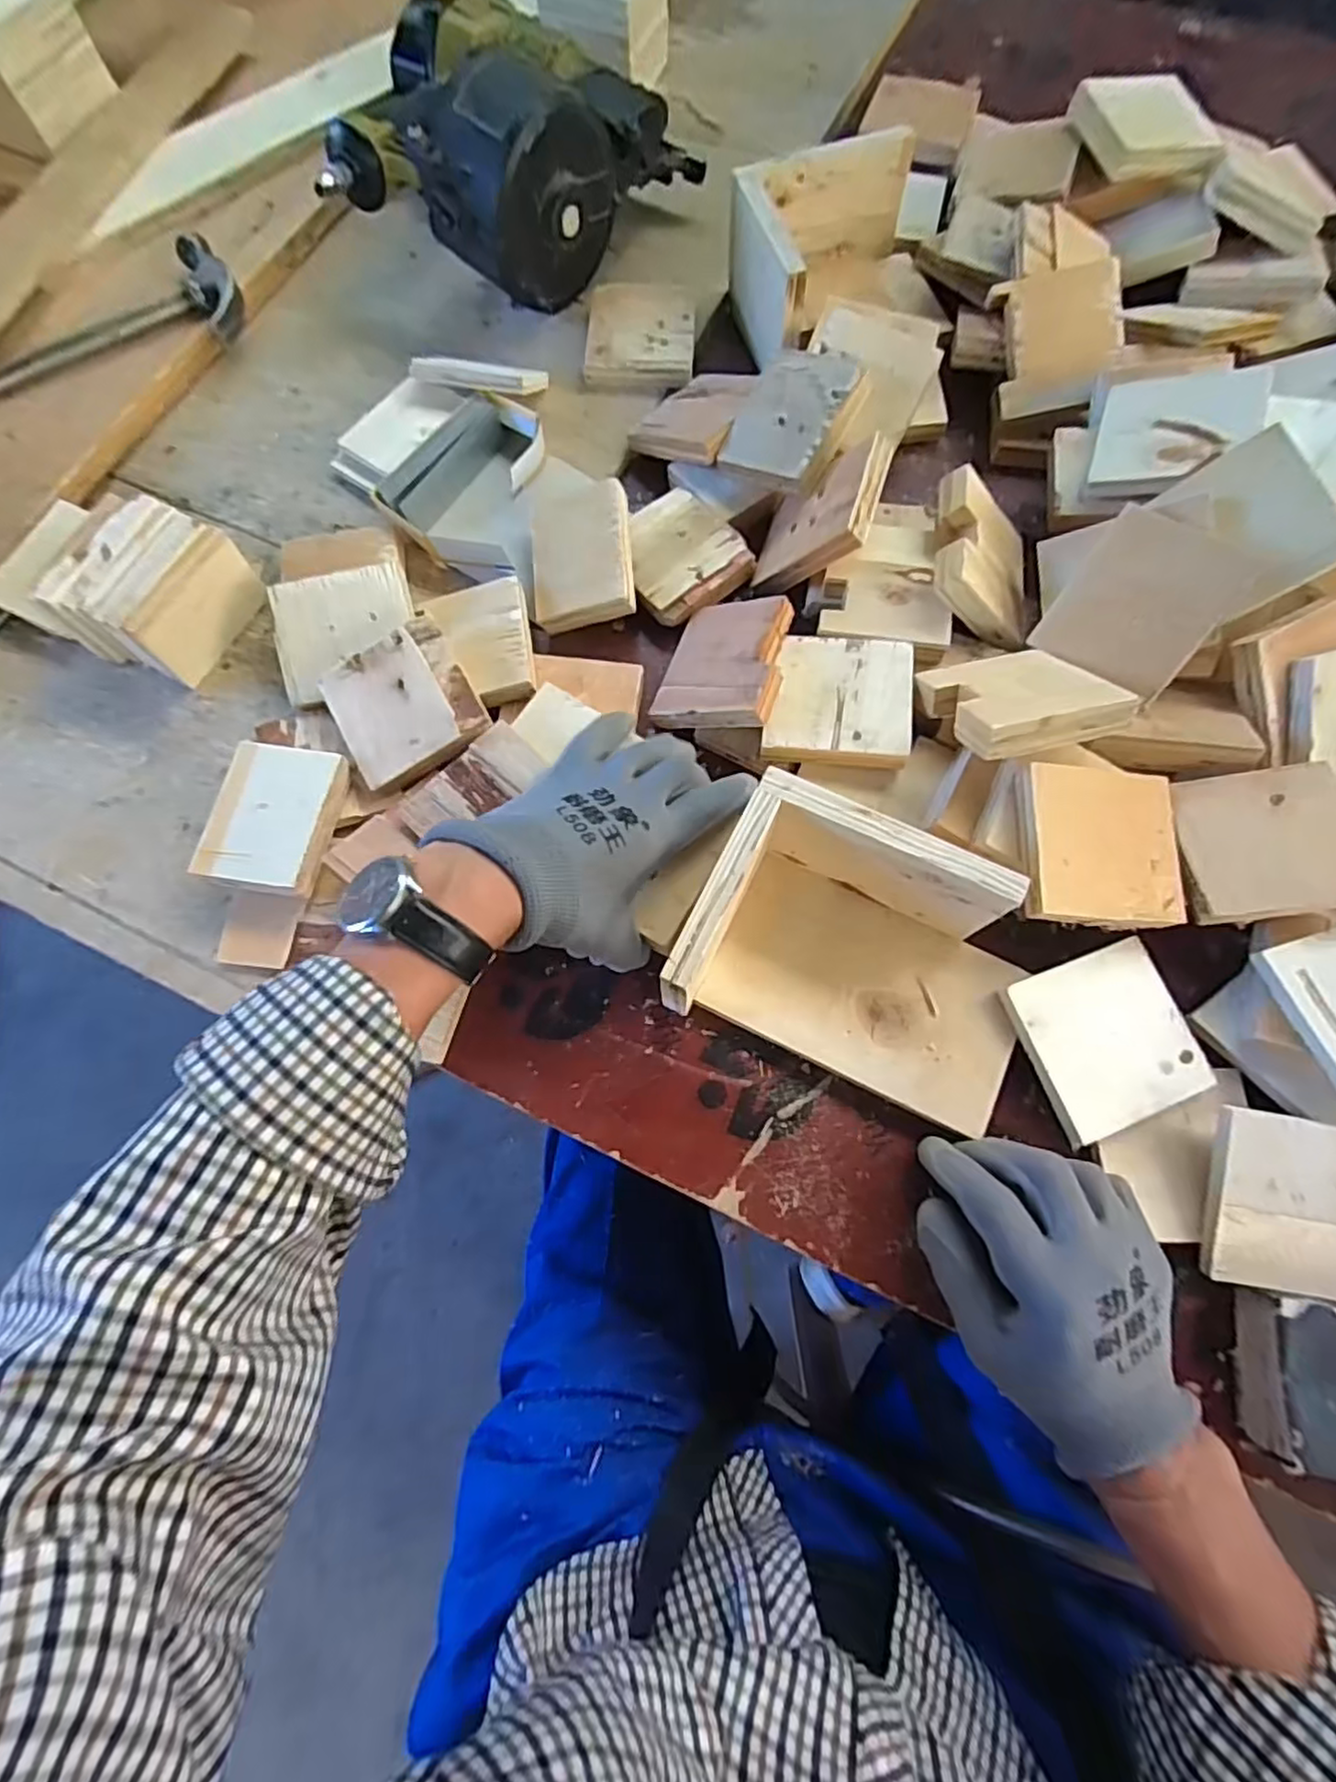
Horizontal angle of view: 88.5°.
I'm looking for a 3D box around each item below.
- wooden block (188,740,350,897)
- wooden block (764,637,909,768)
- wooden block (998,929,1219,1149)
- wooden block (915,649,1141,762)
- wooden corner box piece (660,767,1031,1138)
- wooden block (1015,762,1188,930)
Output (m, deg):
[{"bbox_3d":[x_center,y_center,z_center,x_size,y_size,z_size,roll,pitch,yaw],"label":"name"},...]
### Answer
[{"bbox_3d":[-0.242,-0.046,0.421,0.069,0.012,0.093,8,74,1],"label":"wooden block"},{"bbox_3d":[0.110,-0.122,0.439,0.087,0.020,0.087,9,74,2],"label":"wooden block"},{"bbox_3d":[0.247,0.082,0.387,0.089,0.013,0.088,-20,76,-6],"label":"wooden block"},{"bbox_3d":[0.206,-0.115,0.407,0.086,0.022,0.086,-15,41,-4],"label":"wooden block"},{"bbox_3d":[0.110,0.036,0.369,0.187,0.083,0.117,25,75,6],"label":"wooden corner box piece"},{"bbox_3d":[0.244,-0.025,0.387,0.090,0.012,0.090,5,77,-9],"label":"wooden block"}]

